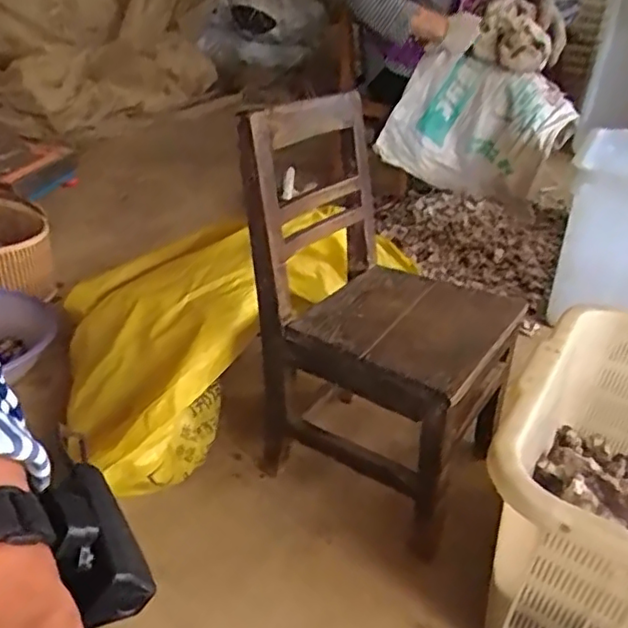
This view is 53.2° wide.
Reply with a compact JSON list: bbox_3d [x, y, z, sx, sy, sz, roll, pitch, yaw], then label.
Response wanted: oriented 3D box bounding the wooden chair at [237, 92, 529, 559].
[{"bbox_3d":[0.094,0.000,0.868,0.338,0.476,0.279,21,34,25],"label":"wooden chair"}]

